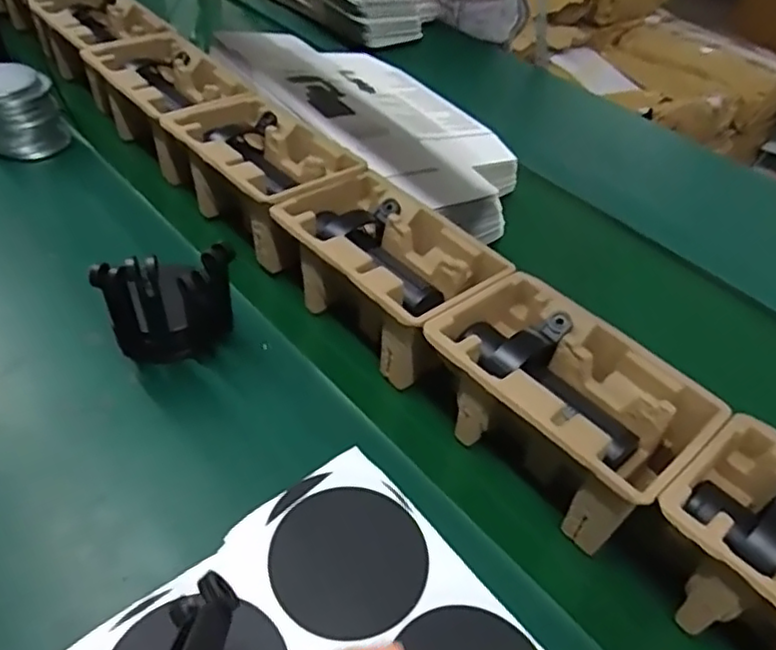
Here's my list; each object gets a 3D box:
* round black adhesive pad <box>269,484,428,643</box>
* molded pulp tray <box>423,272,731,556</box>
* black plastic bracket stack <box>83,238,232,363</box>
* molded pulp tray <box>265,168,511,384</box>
[{"bbox_3d":[-0.024,0.142,0.398,0.091,0.004,0.095,3,45,-3],"label":"round black adhesive pad"},{"bbox_3d":[0.152,0.068,0.576,0.139,0.100,0.221,-32,56,-32],"label":"molded pulp tray"},{"bbox_3d":[-0.196,-0.010,0.602,0.115,0.152,0.043,-18,49,-22],"label":"black plastic bracket stack"},{"bbox_3d":[-0.001,-0.055,0.688,0.143,0.102,0.221,-31,55,-31],"label":"molded pulp tray"}]

